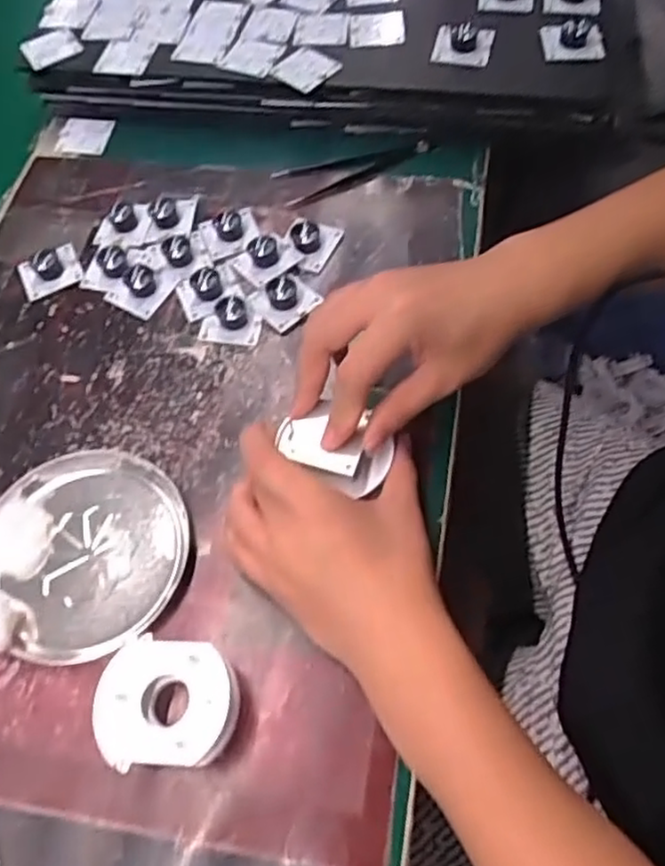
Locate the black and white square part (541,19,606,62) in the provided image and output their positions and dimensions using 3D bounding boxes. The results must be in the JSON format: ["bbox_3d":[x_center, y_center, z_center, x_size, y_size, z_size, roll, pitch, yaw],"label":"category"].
[{"bbox_3d":[0.188,-0.311,0.551,0.043,0.015,0.043,0,61,3],"label":"black and white square part"}]

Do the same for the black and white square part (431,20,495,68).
[{"bbox_3d":[0.104,-0.311,0.559,0.045,0.014,0.040,9,62,8],"label":"black and white square part"}]

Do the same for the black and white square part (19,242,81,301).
[{"bbox_3d":[-0.215,-0.125,0.532,0.044,0.019,0.038,-23,63,-9],"label":"black and white square part"}]

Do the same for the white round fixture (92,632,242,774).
[{"bbox_3d":[-0.083,0.140,0.366,0.073,0.039,0.061,-4,61,1],"label":"white round fixture"}]

